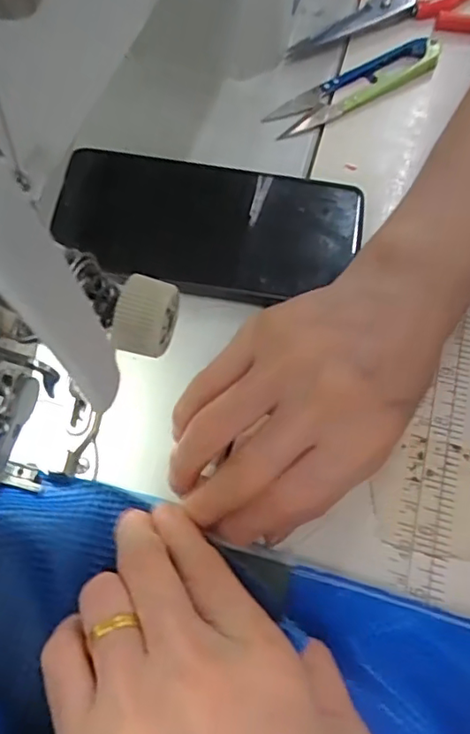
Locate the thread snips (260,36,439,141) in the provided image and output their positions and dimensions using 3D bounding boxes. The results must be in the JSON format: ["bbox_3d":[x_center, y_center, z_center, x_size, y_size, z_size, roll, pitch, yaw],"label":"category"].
[{"bbox_3d":[0.077,-0.173,0.343,0.122,0.009,0.028,-28,72,-12],"label":"thread snips"}]

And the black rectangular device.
[{"bbox_3d":[-0.015,-0.074,0.295,0.155,0.011,0.076,10,68,2],"label":"black rectangular device"}]

